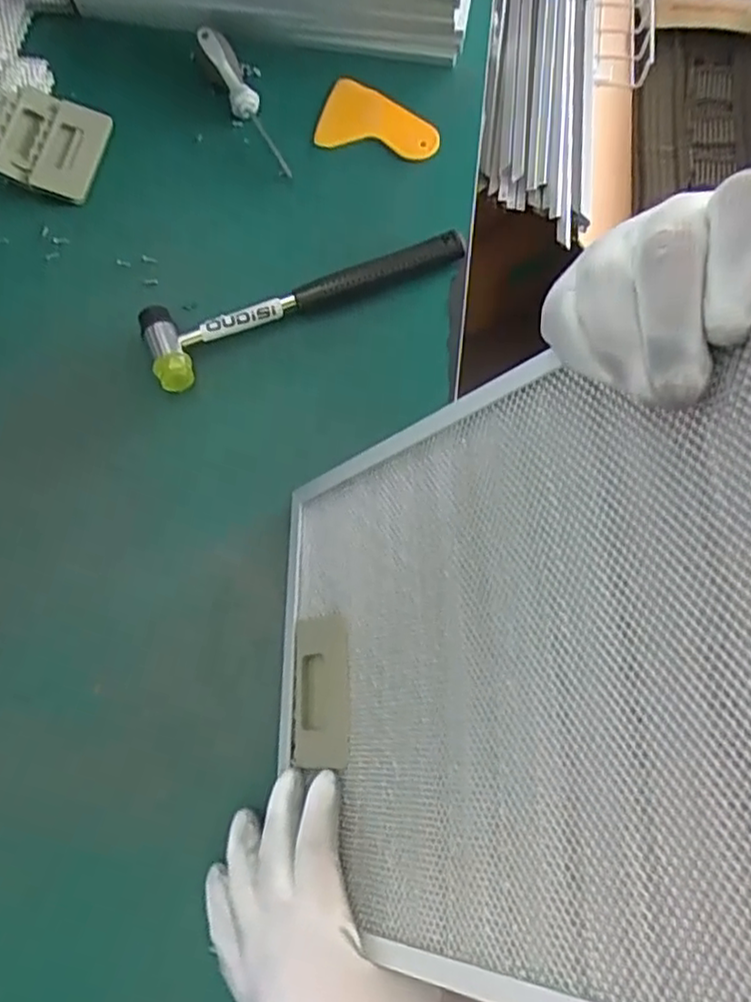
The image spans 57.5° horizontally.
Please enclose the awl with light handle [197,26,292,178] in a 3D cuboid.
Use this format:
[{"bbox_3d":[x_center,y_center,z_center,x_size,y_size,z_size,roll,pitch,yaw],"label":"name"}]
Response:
[{"bbox_3d":[-0.109,-0.332,0.565,0.023,0.022,0.149,-25,82,-7],"label":"awl with light handle"}]

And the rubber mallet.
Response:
[{"bbox_3d":[-0.054,-0.157,0.511,0.243,0.026,0.059,-26,73,-7],"label":"rubber mallet"}]

